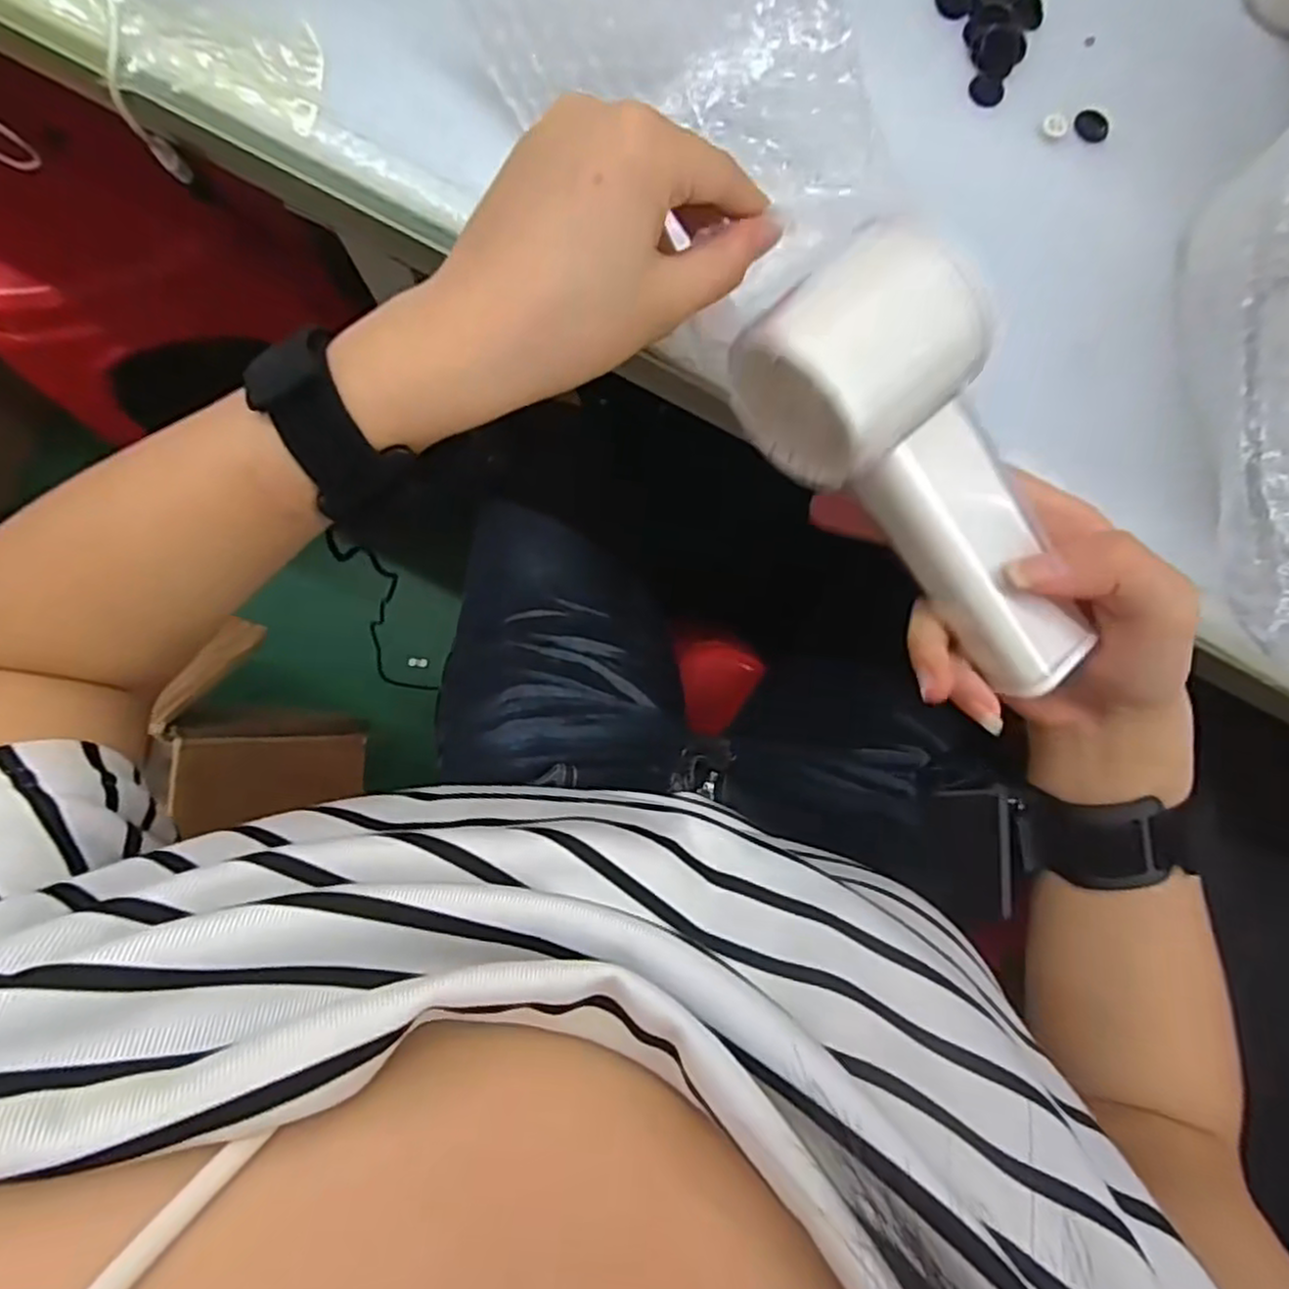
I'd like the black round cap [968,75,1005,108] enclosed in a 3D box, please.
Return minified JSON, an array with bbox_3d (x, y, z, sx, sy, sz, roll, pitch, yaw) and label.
[{"bbox_3d":[0.148,-0.238,0.308,0.015,0.004,0.012,13,85,-3],"label":"black round cap"}]

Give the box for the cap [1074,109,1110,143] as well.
[{"bbox_3d":[0.194,-0.225,0.310,0.015,0.004,0.015,0,84,2],"label":"cap"}]

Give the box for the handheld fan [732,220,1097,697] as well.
[{"bbox_3d":[0.089,-0.051,0.232,0.060,0.045,0.148,-41,108,-5],"label":"handheld fan"}]

